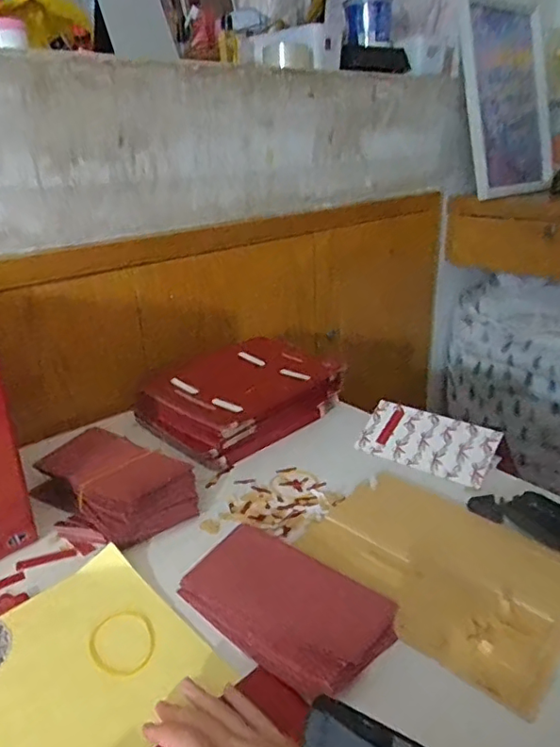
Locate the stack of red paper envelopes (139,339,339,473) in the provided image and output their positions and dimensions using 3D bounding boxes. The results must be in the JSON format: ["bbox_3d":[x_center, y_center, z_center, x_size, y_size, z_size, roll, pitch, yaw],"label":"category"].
[{"bbox_3d":[-0.061,0.033,0.850,0.212,0.076,0.263,19,31,41],"label":"stack of red paper envelopes"}]

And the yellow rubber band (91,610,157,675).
[{"bbox_3d":[-0.136,0.233,0.480,0.054,0.005,0.065,-11,25,-20],"label":"yellow rubber band"}]

